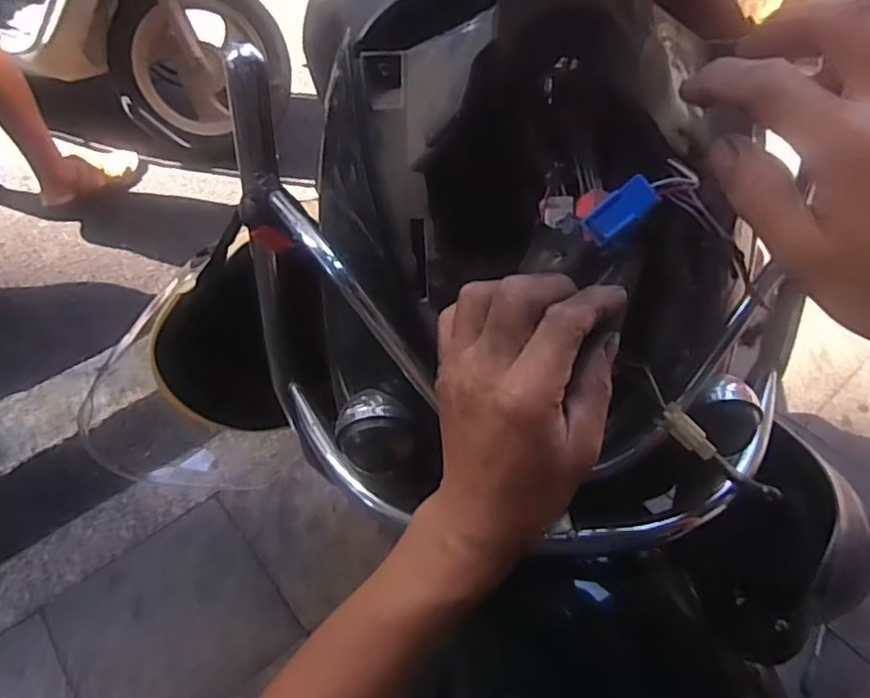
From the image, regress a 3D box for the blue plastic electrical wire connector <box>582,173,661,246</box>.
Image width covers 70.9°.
[{"bbox_3d":[0.091,-0.067,0.299,0.036,0.010,0.016,-38,81,18],"label":"blue plastic electrical wire connector"}]

